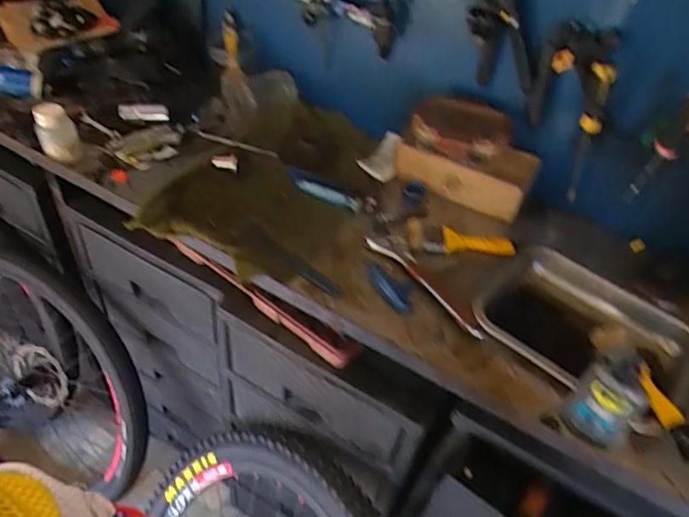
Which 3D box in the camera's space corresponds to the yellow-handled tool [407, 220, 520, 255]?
[{"bbox_3d":[0.177,-0.025,0.835,0.161,0.018,0.055,13,45,4],"label":"yellow-handled tool"}]

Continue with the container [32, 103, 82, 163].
[{"bbox_3d":[-0.445,-0.199,0.851,0.062,0.094,0.044,-17,48,-24],"label":"container"}]

